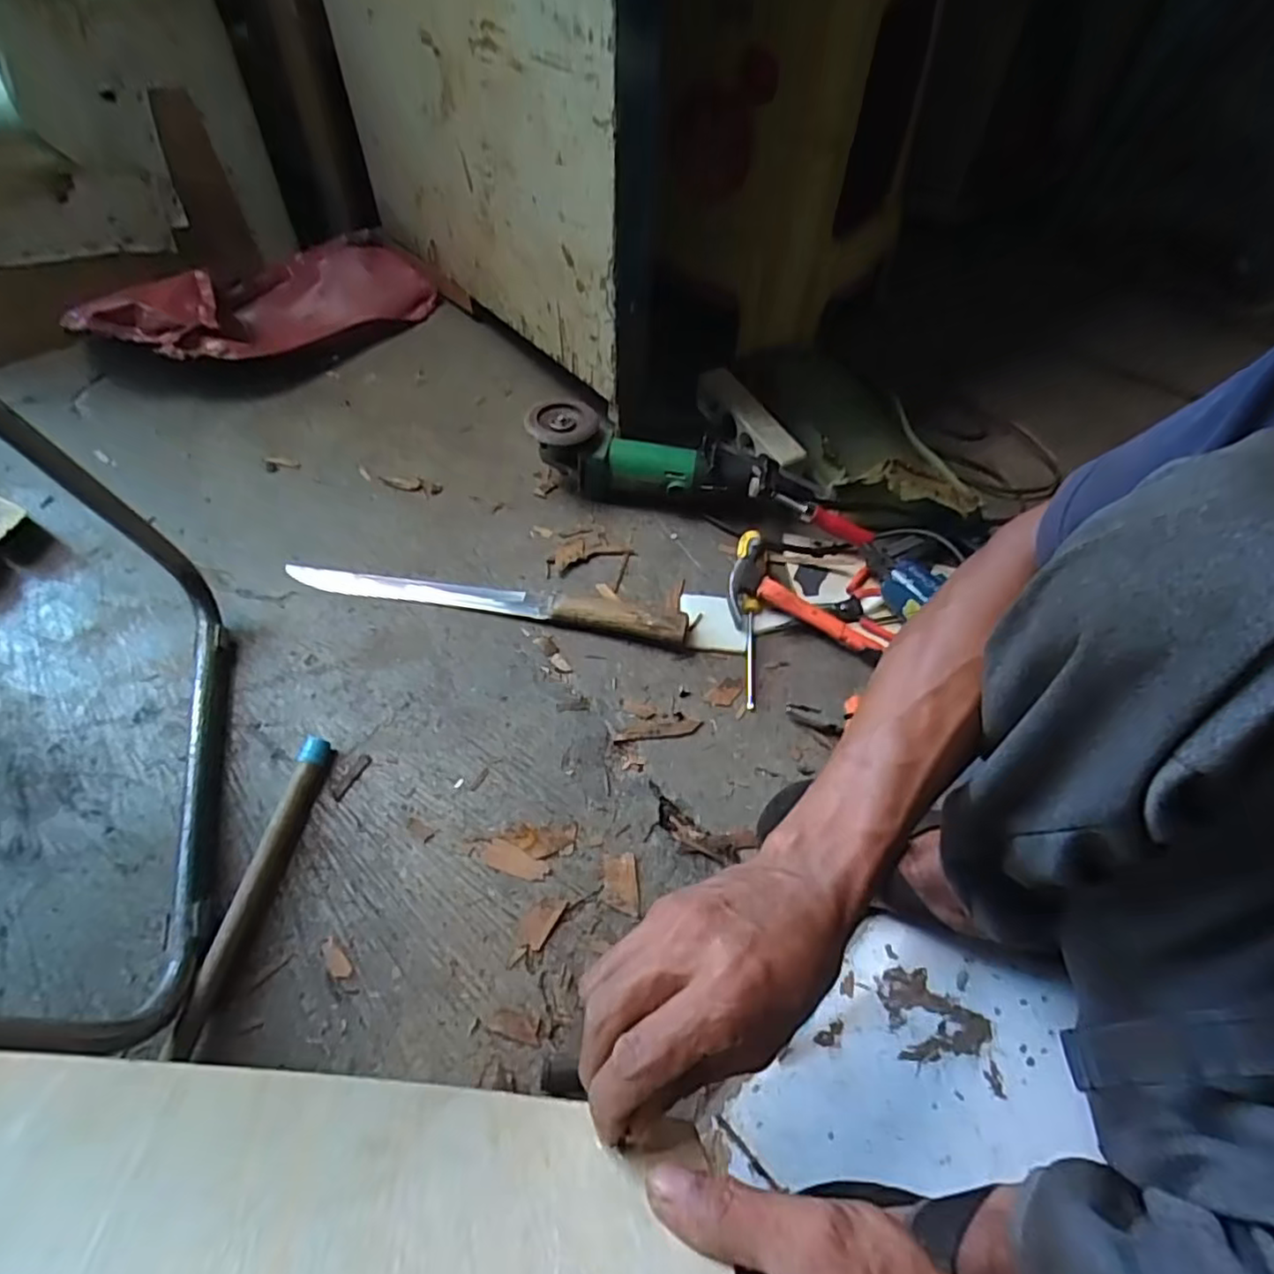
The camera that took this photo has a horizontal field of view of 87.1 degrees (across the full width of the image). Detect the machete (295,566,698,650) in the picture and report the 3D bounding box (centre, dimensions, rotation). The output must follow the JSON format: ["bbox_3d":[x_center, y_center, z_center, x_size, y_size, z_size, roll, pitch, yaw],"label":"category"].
[{"bbox_3d":[-0.158,-0.045,0.708,0.421,0.026,0.039,10,54,2],"label":"machete"}]

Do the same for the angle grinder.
[{"bbox_3d":[0.013,-0.208,0.803,0.282,0.087,0.071,8,54,1],"label":"angle grinder"}]

